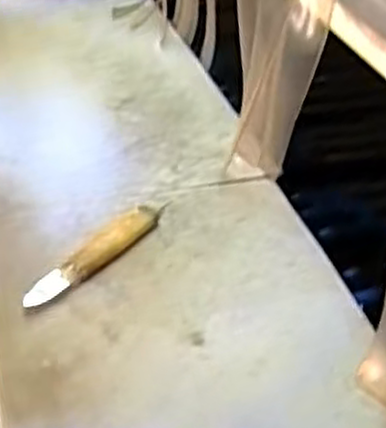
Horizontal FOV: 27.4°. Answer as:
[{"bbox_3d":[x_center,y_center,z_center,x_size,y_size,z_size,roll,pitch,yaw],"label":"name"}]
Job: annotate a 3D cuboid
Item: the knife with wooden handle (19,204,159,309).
[{"bbox_3d":[-0.085,0.033,0.691,0.026,0.020,0.162,24,40,29],"label":"knife with wooden handle"}]

